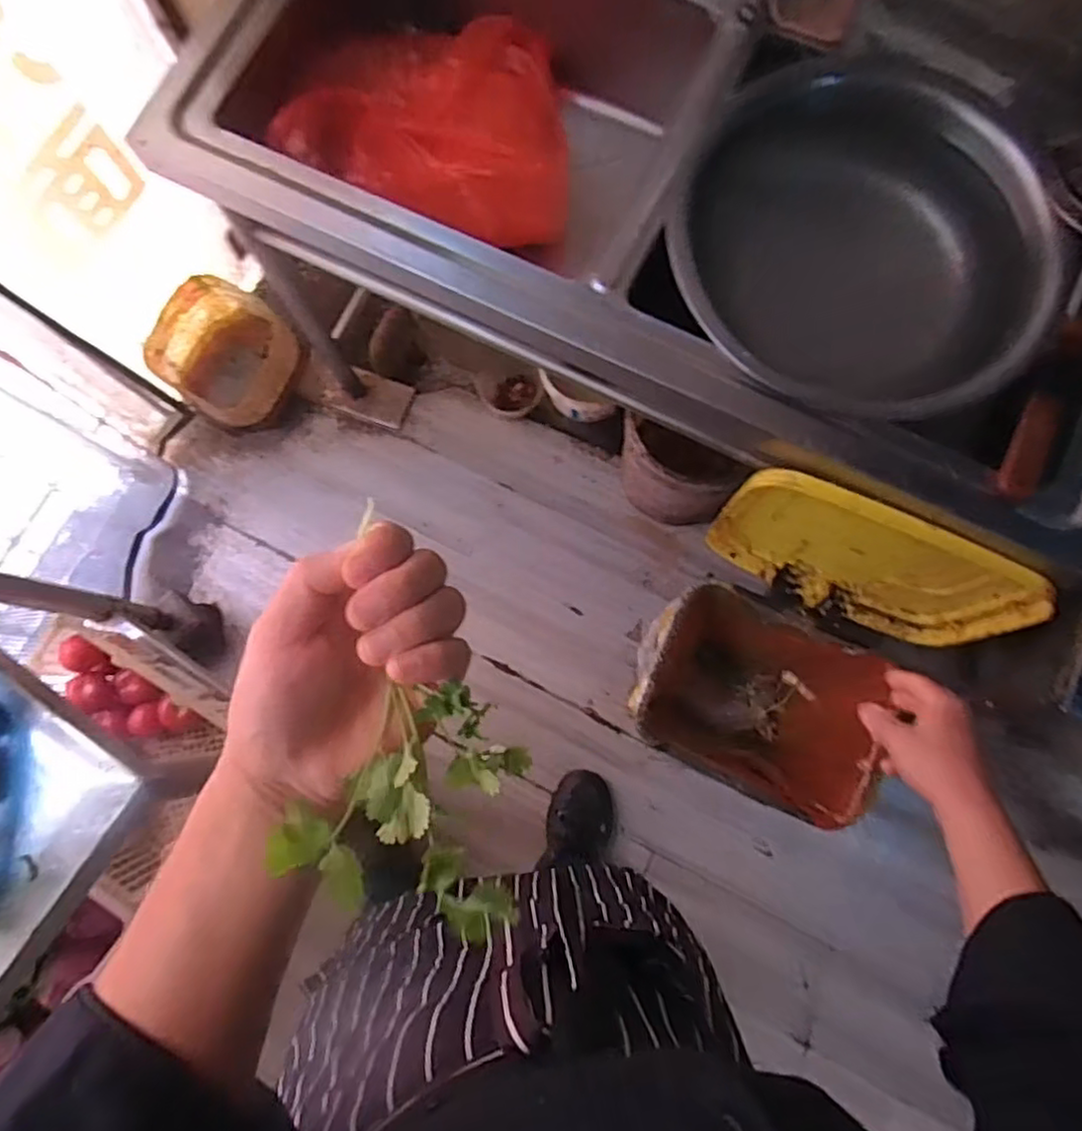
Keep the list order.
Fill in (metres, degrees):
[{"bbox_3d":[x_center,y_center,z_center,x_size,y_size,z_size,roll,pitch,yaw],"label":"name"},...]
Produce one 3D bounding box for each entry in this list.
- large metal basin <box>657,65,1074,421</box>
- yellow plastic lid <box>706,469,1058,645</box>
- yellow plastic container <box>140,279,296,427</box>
[{"bbox_3d":[0.365,-0.400,0.833,0.416,0.160,0.428,0,78,1],"label":"large metal basin"},{"bbox_3d":[0.411,-0.005,0.860,0.364,0.291,0.063,25,79,6],"label":"yellow plastic lid"},{"bbox_3d":[-0.689,-0.468,1.503,0.272,0.187,0.262,33,80,7],"label":"yellow plastic container"}]

